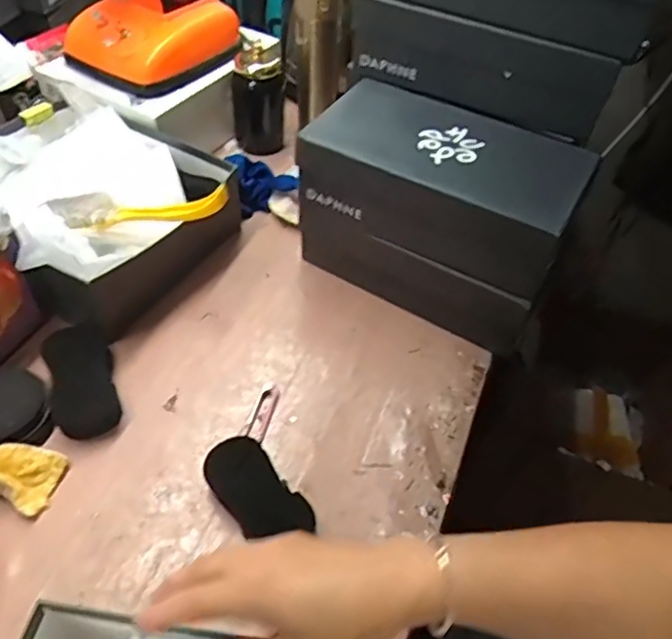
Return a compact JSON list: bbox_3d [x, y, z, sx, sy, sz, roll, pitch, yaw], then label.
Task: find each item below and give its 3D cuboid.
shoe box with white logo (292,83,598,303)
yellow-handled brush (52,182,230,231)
[{"bbox_3d":[0.123,-0.159,0.700,0.290,0.096,0.160,27,52,17],"label":"shoe box with white logo"},{"bbox_3d":[-0.221,-0.130,0.694,0.195,0.048,0.031,-1,49,-6],"label":"yellow-handled brush"}]

